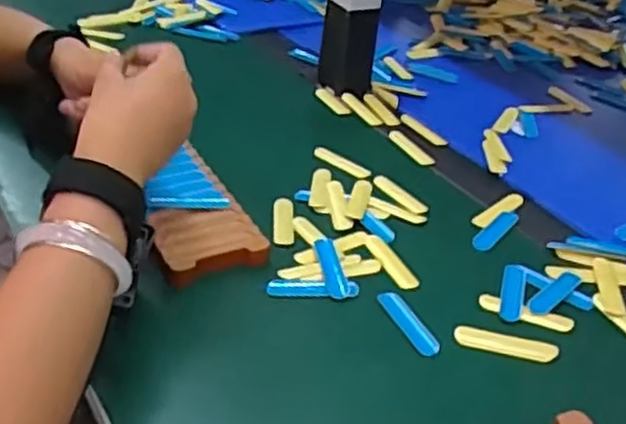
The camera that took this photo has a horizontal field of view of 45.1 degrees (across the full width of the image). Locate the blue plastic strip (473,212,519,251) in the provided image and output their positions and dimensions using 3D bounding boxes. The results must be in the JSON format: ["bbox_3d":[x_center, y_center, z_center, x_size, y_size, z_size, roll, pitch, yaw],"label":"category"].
[{"bbox_3d":[0.142,0.014,0.589,0.015,0.004,0.063,28,40,30],"label":"blue plastic strip"}]

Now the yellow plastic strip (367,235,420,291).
[{"bbox_3d":[0.057,0.036,0.549,0.015,0.004,0.063,-10,36,-21],"label":"yellow plastic strip"}]

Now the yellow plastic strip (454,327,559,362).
[{"bbox_3d":[0.124,0.086,0.486,0.064,0.008,0.017,8,34,4],"label":"yellow plastic strip"}]

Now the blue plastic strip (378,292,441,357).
[{"bbox_3d":[0.062,0.072,0.493,0.018,0.004,0.060,-10,36,-22],"label":"blue plastic strip"}]

